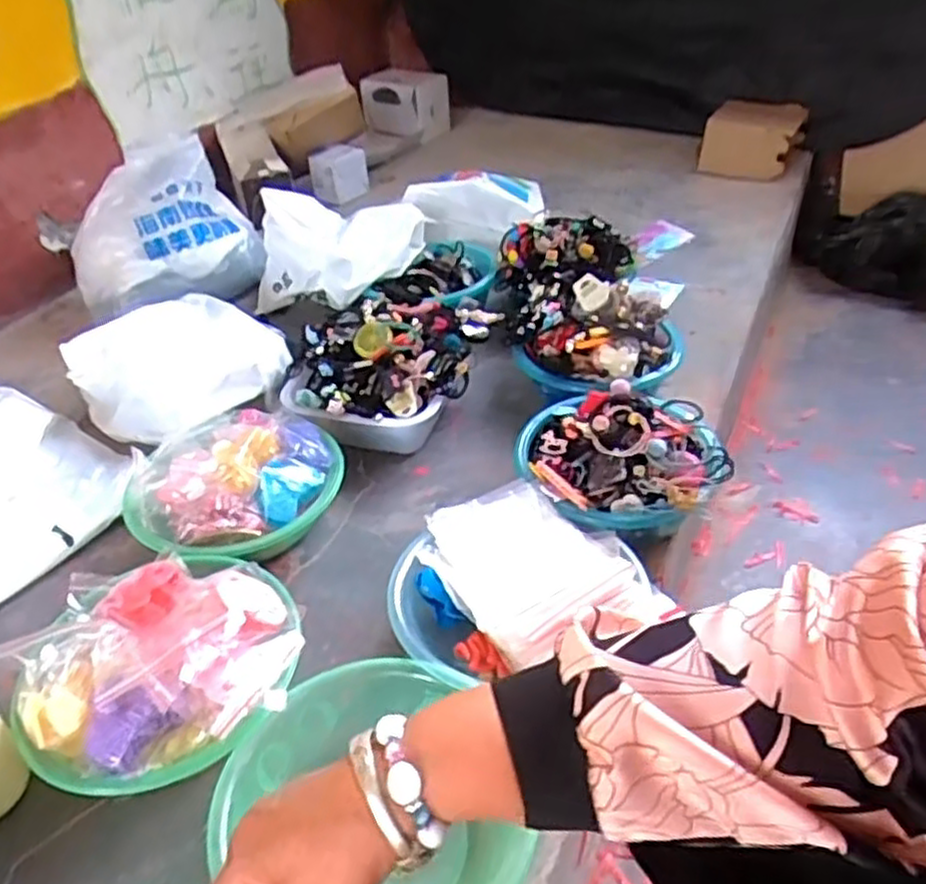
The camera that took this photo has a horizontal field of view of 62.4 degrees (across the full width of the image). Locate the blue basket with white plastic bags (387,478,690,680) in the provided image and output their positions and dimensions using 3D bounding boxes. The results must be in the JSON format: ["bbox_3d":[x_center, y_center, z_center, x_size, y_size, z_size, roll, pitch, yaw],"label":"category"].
[{"bbox_3d":[0.049,0.138,0.751,0.255,0.097,0.202,-21,41,-20],"label":"blue basket with white plastic bags"}]

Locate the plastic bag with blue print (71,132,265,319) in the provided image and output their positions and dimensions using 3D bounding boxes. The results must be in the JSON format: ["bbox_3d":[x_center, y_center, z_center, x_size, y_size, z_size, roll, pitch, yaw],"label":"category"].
[{"bbox_3d":[-0.505,-0.358,1.309,0.309,0.215,0.171,-27,43,-26],"label":"plastic bag with blue print"}]

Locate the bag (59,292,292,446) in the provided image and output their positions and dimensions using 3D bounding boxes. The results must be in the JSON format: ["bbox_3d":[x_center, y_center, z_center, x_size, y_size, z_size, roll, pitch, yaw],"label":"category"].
[{"bbox_3d":[-0.390,-0.114,1.081,0.283,0.072,0.276,-25,42,-24],"label":"bag"}]

